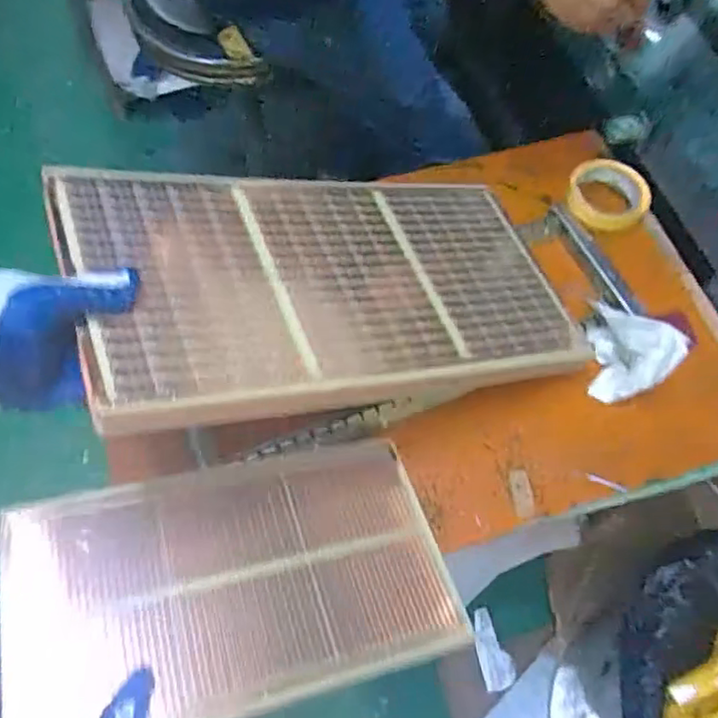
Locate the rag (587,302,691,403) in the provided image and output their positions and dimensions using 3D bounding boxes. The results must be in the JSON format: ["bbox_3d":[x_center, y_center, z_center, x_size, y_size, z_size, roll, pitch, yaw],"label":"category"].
[{"bbox_3d":[0.295,-0.013,0.685,0.077,0.076,0.093,1,63,0],"label":"rag"}]

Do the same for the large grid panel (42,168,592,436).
[{"bbox_3d":[-0.015,-0.075,0.597,0.466,0.021,0.255,-7,58,-30],"label":"large grid panel"}]

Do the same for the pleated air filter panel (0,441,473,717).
[{"bbox_3d":[-0.100,0.181,0.524,0.341,0.013,0.202,-8,57,-20],"label":"pleated air filter panel"}]

